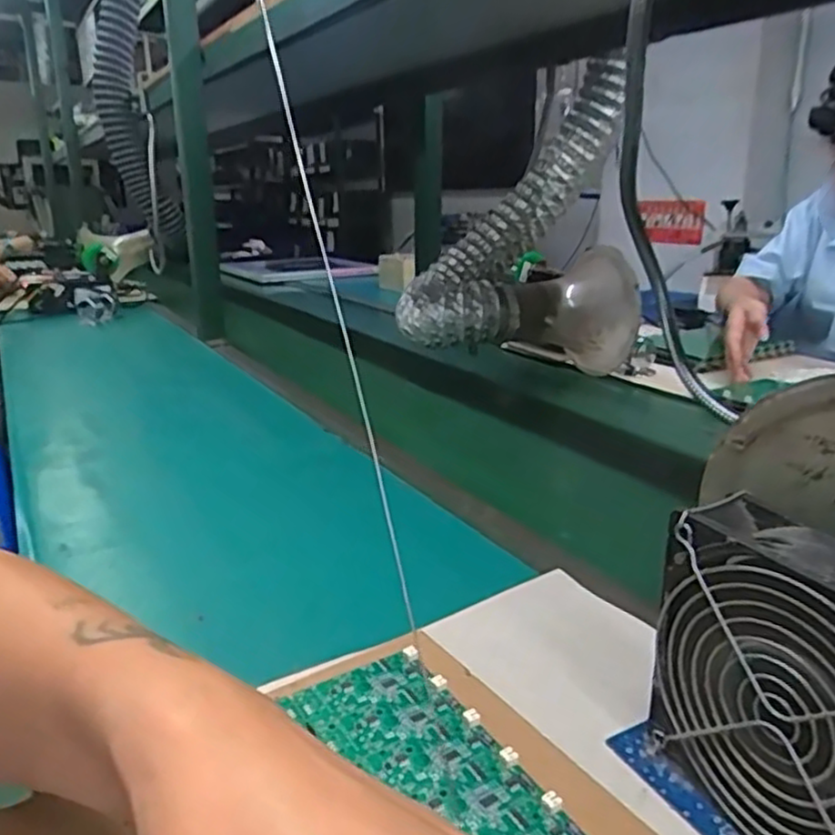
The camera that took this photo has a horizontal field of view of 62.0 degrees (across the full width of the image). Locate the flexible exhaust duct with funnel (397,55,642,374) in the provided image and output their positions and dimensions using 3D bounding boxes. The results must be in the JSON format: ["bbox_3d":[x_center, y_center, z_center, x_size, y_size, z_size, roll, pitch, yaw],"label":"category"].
[{"bbox_3d":[0.117,-0.234,0.930,0.302,0.404,0.204,-4,18,-11],"label":"flexible exhaust duct with funnel"}]

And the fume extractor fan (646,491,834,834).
[{"bbox_3d":[0.148,0.109,0.262,0.039,0.123,0.120,-11,21,-26],"label":"fume extractor fan"}]

